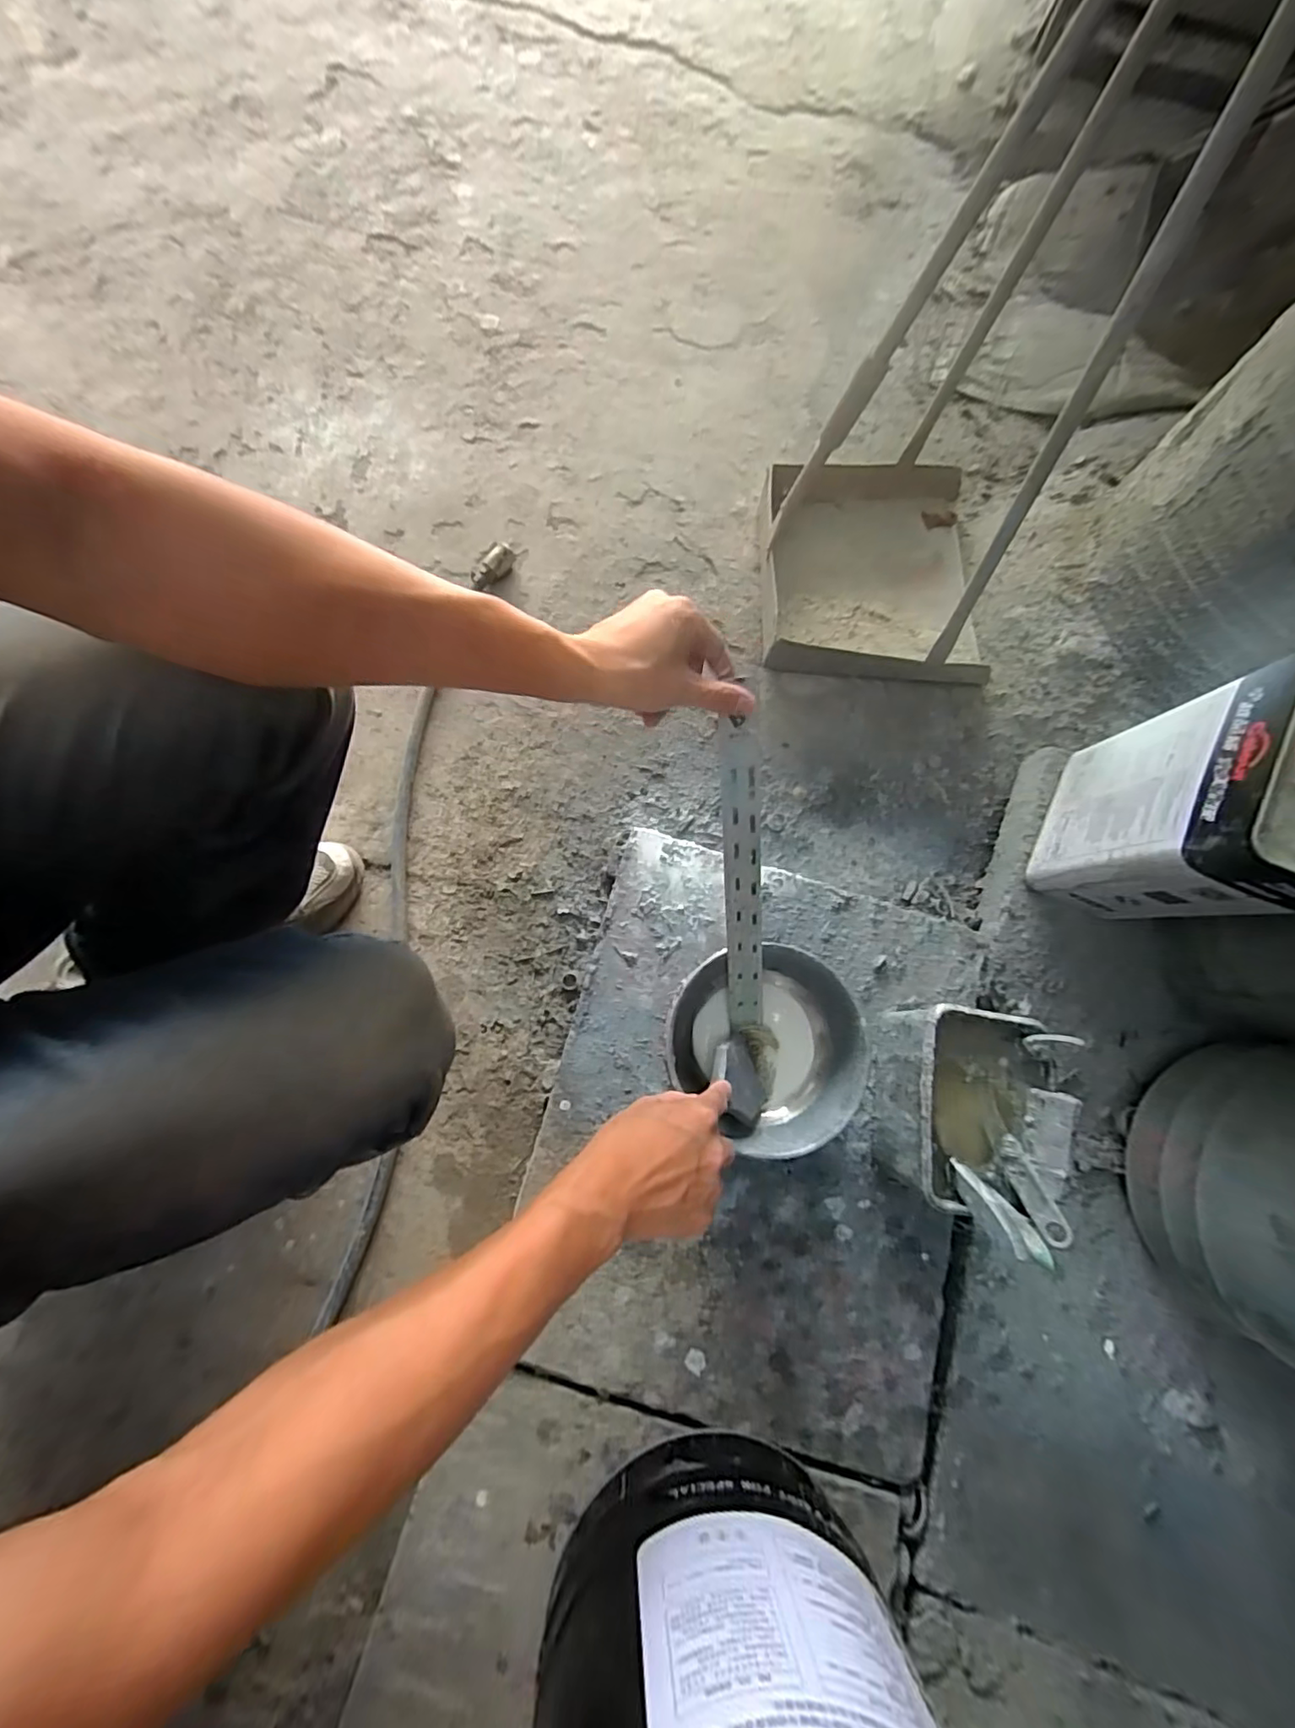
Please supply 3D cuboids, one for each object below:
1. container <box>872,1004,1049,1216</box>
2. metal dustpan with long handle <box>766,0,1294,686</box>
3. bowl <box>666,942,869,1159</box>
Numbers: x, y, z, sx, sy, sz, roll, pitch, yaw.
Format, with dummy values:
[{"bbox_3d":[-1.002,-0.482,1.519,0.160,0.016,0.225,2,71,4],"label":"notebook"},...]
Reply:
[{"bbox_3d":[0.269,0.210,0.524,0.107,0.115,0.156,11,76,0],"label":"container"},{"bbox_3d":[0.293,-0.433,0.529,0.276,0.584,0.291,12,76,0],"label":"metal dustpan with long handle"},{"bbox_3d":[0.104,0.169,0.542,0.170,0.083,0.167,1,77,-2],"label":"bowl"}]

